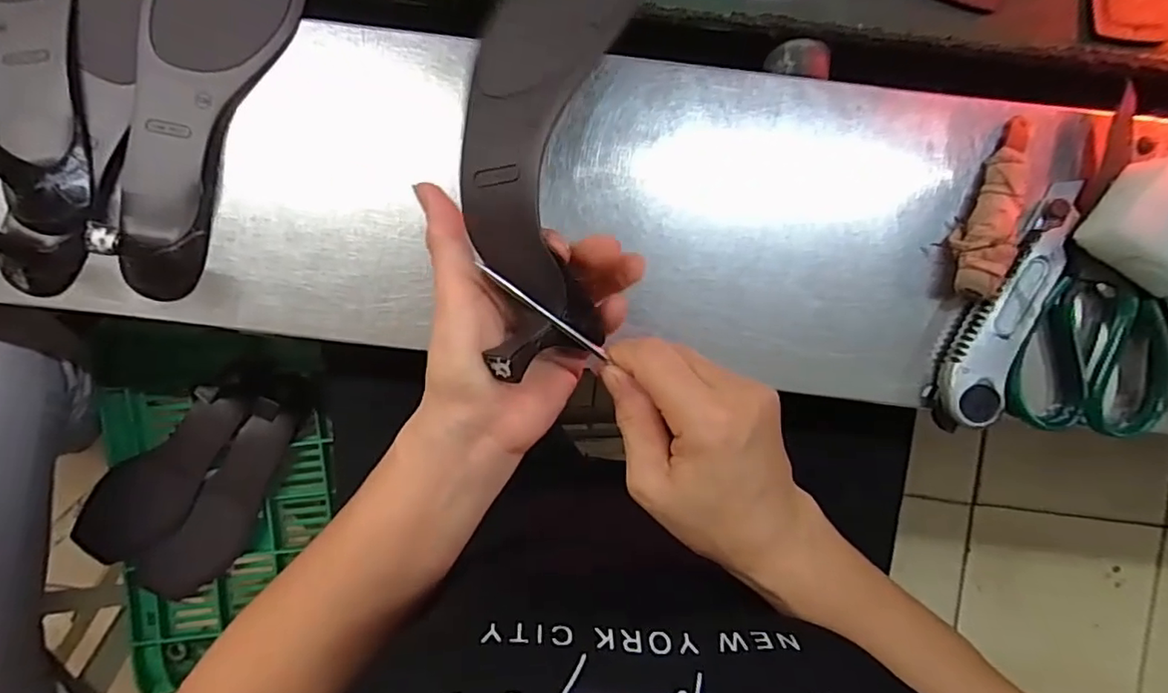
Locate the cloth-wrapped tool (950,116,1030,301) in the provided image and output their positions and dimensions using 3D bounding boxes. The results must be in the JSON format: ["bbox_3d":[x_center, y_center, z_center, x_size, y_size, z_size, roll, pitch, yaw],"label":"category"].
[{"bbox_3d":[0.250,-0.085,0.352,0.029,0.026,0.117,15,92,-1],"label":"cloth-wrapped tool"}]

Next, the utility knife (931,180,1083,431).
[{"bbox_3d":[0.267,-0.027,0.360,0.035,0.022,0.169,26,92,-1],"label":"utility knife"}]

